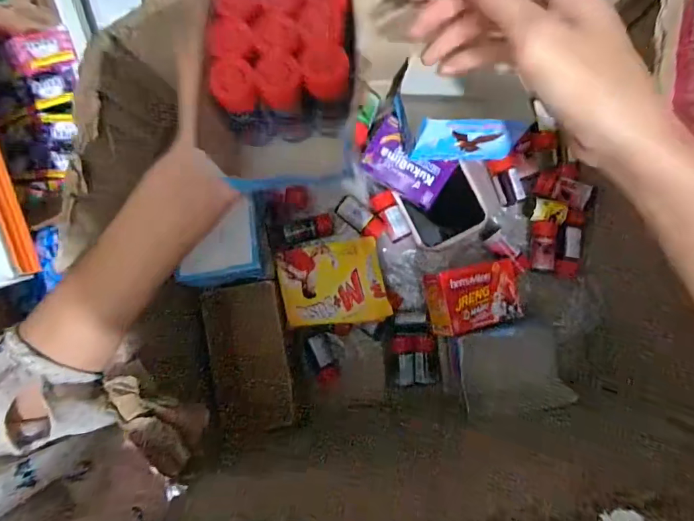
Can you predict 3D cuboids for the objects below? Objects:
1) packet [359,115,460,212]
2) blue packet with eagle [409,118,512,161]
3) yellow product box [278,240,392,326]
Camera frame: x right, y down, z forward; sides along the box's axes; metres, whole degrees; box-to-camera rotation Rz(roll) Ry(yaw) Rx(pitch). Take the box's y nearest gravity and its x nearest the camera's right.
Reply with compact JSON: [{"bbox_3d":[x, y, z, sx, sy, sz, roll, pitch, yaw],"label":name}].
[{"bbox_3d":[0.060,-0.096,0.413,0.088,0.015,0.058,38,97,2],"label":"packet"},{"bbox_3d":[0.110,-0.110,0.382,0.097,0.057,0.010,-5,68,-11],"label":"blue packet with eagle"},{"bbox_3d":[-0.015,0.021,0.384,0.102,0.020,0.073,-8,90,30],"label":"yellow product box"}]

